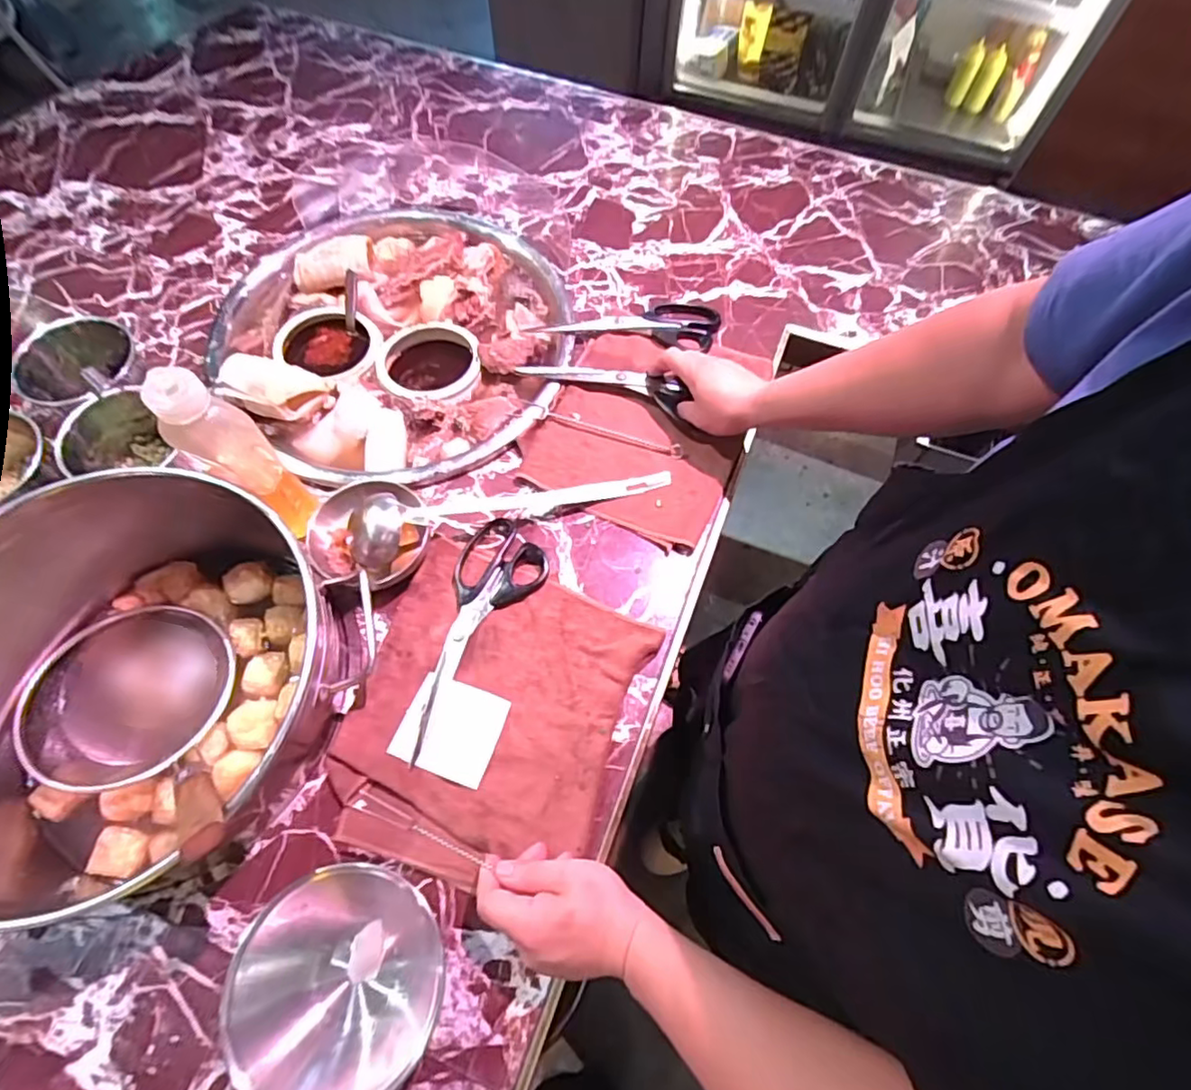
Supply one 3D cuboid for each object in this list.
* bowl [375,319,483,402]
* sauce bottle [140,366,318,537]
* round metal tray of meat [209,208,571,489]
[{"bbox_3d":[-0.204,-0.219,0.748,0.119,0.045,0.126,0,64,0],"label":"bowl"},{"bbox_3d":[-0.317,-0.071,0.547,0.041,0.217,0.050,26,67,12],"label":"sauce bottle"},{"bbox_3d":[-0.243,-0.271,0.745,0.406,0.042,0.439,0,64,0],"label":"round metal tray of meat"}]

